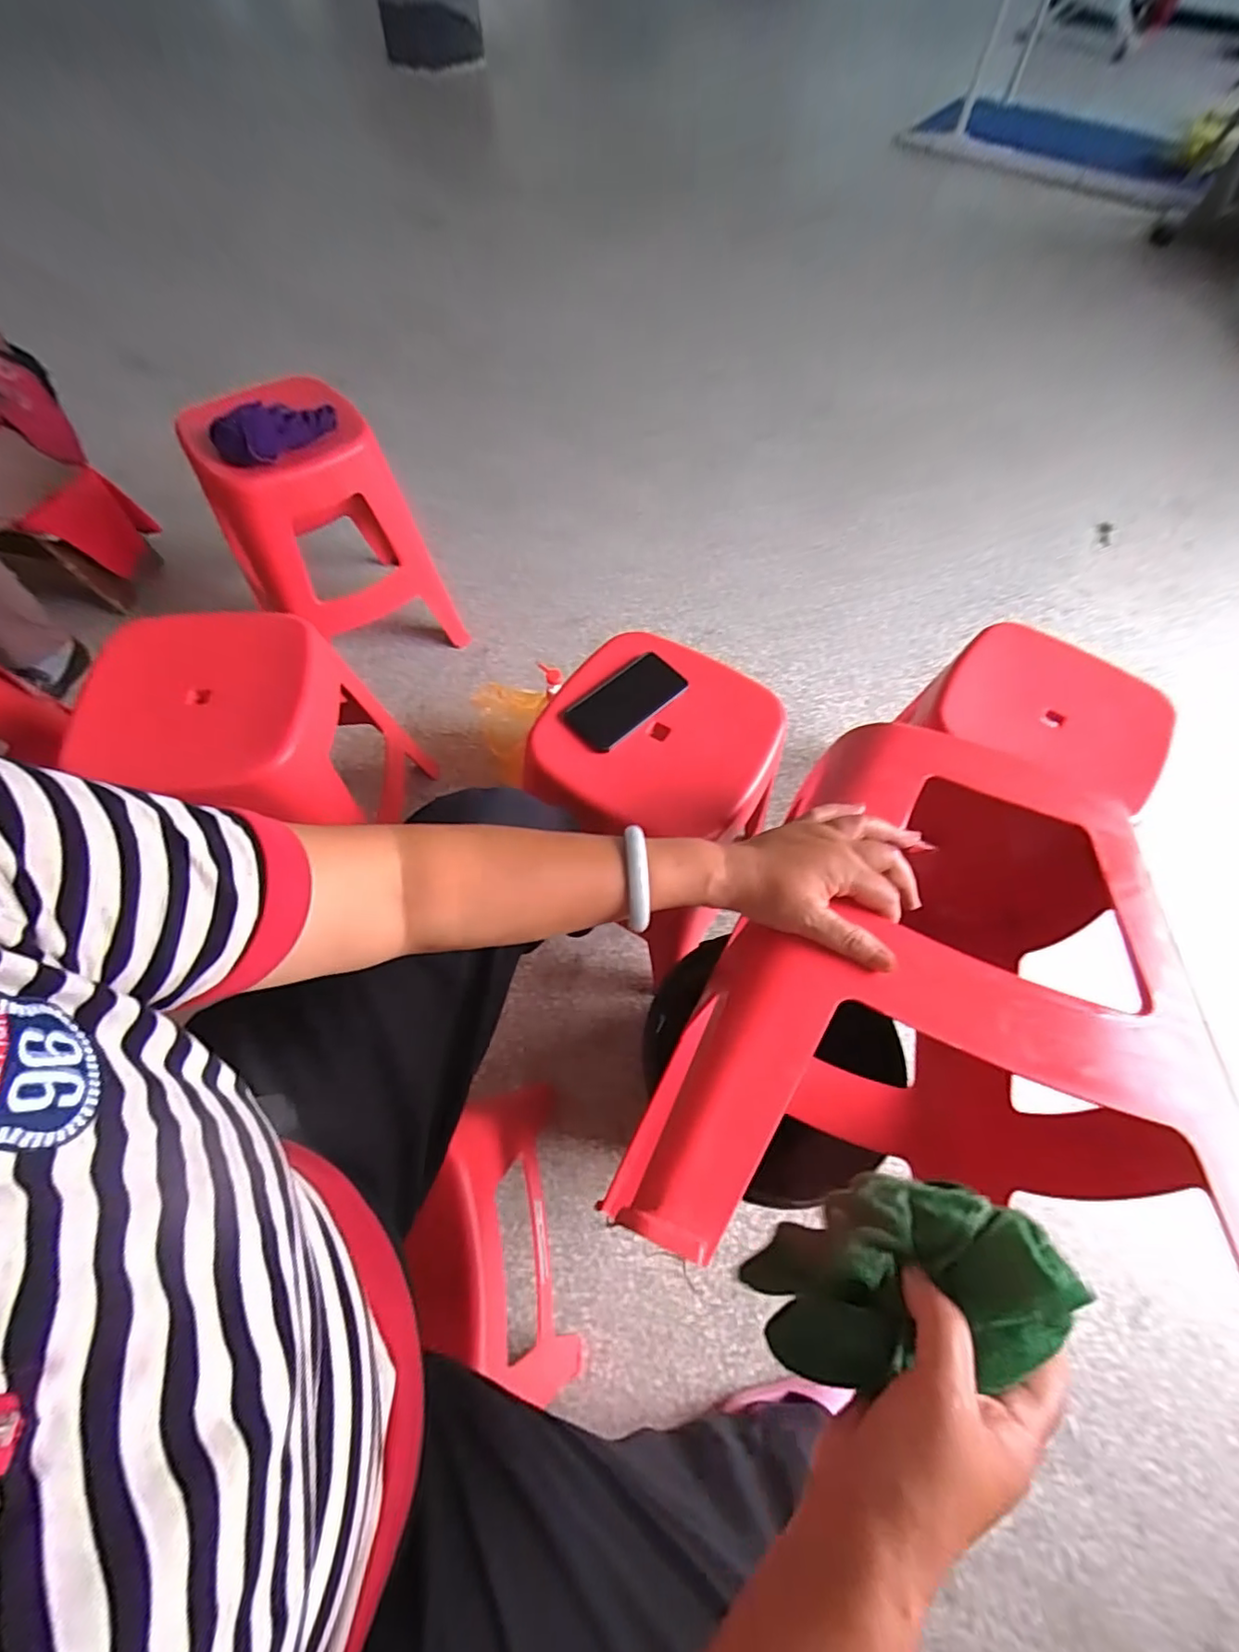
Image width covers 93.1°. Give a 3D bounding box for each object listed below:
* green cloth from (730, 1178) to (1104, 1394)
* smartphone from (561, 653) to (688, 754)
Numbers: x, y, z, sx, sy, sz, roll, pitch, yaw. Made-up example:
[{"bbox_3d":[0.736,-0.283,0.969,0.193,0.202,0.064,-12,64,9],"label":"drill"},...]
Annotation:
[{"bbox_3d":[0.148,0.243,0.318,0.159,0.039,0.079,-24,63,17],"label":"green cloth"},{"bbox_3d":[0.010,-0.162,0.757,0.156,0.010,0.079,-39,79,-16],"label":"smartphone"}]

